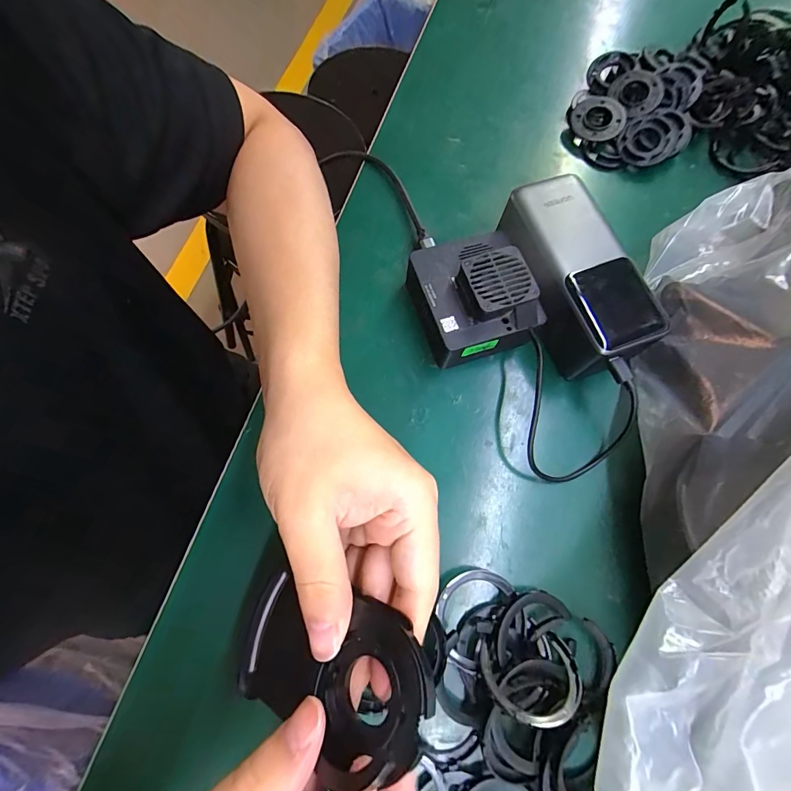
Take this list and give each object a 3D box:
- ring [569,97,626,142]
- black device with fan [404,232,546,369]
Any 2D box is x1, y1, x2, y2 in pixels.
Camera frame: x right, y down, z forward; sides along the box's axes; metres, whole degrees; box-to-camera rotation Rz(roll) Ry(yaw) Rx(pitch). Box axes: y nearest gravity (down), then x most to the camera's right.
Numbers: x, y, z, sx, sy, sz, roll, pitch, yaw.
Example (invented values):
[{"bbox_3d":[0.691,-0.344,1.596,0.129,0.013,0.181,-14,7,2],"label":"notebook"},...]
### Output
[{"bbox_3d":[0.180,-0.246,0.350,0.045,0.009,0.042,35,98,19],"label":"ring"},{"bbox_3d":[0.050,-0.068,0.271,0.075,0.047,0.083,-22,73,-8],"label":"black device with fan"}]

